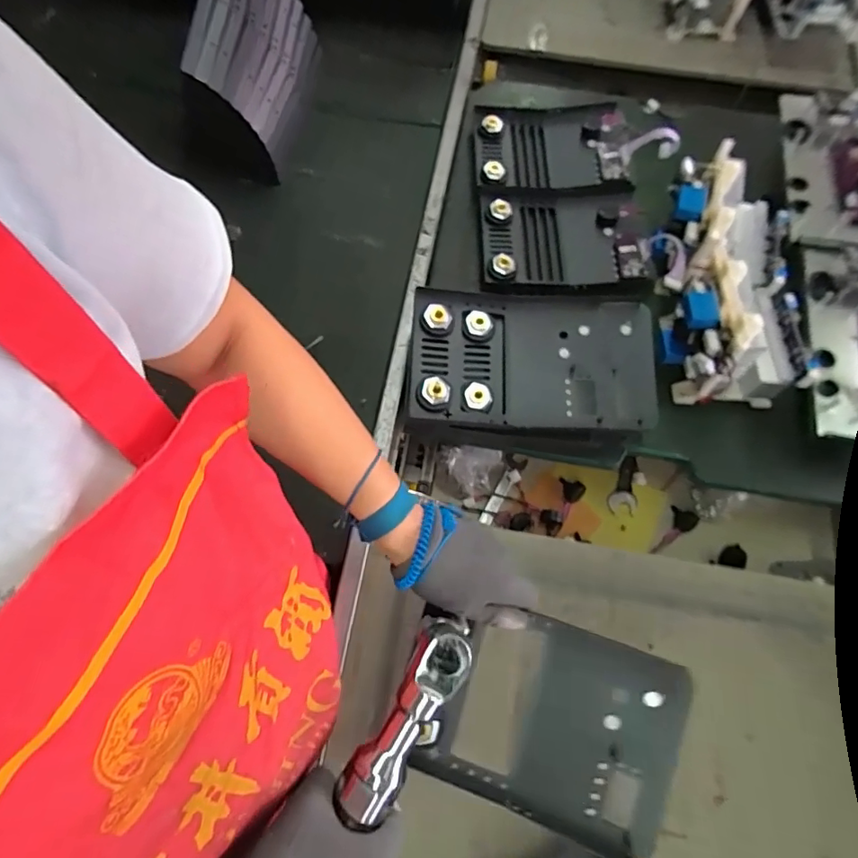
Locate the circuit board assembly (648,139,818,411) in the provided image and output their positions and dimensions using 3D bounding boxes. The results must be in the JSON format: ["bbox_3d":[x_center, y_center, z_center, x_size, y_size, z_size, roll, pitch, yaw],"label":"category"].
[{"bbox_3d":[0.347,-0.176,0.604,0.165,0.117,0.286,4,69,0],"label":"circuit board assembly"}]

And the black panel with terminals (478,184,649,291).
[{"bbox_3d":[0.164,-0.243,0.671,0.191,0.034,0.155,1,69,0],"label":"black panel with terminals"}]

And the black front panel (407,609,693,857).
[{"bbox_3d":[0.100,0.235,0.420,0.183,0.018,0.151,15,84,19],"label":"black front panel"}]

